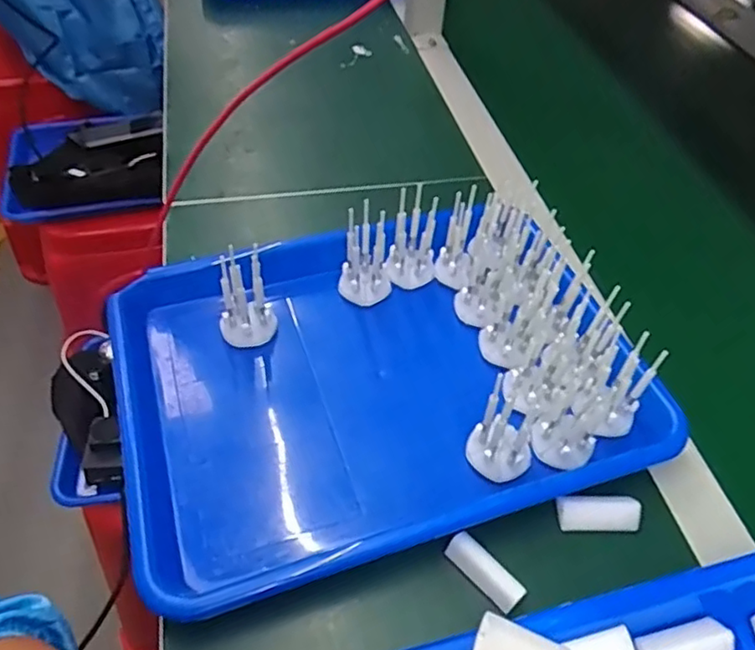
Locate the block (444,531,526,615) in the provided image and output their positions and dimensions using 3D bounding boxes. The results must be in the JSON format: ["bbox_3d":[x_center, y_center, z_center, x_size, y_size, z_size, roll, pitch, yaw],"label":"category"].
[{"bbox_3d":[0.059,0.135,0.340,0.046,0.010,0.017,42,58,11],"label":"block"}]

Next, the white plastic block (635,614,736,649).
[{"bbox_3d":[0.156,0.164,0.315,0.050,0.012,0.022,-10,51,-12],"label":"white plastic block"}]

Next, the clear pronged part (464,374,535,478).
[{"bbox_3d":[0.078,0.065,0.373,0.038,0.030,0.044,28,53,19],"label":"clear pronged part"}]

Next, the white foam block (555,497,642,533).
[{"bbox_3d":[0.131,0.112,0.366,0.048,0.016,0.015,2,49,-2],"label":"white foam block"}]

